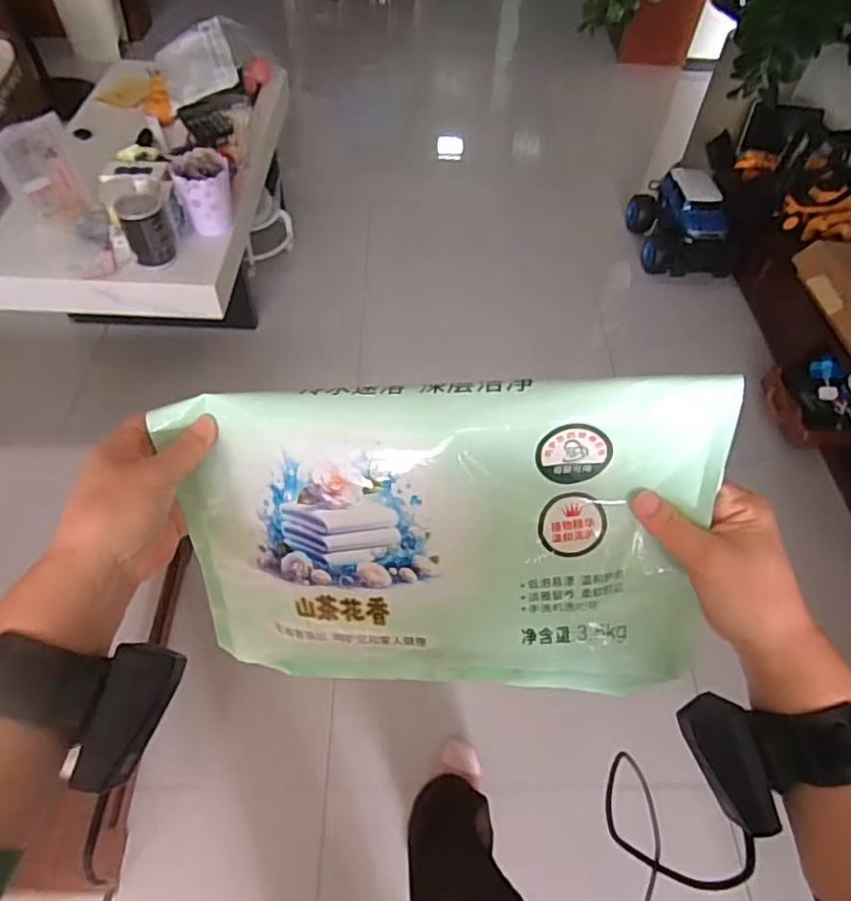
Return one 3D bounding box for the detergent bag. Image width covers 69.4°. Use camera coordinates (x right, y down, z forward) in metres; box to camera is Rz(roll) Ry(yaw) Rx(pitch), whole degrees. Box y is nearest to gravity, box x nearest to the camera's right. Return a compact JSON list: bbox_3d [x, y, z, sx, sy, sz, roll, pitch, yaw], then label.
[{"bbox_3d":[0.004,0.066,0.389,0.327,0.213,0.027,-2,23,9],"label":"detergent bag"}]

